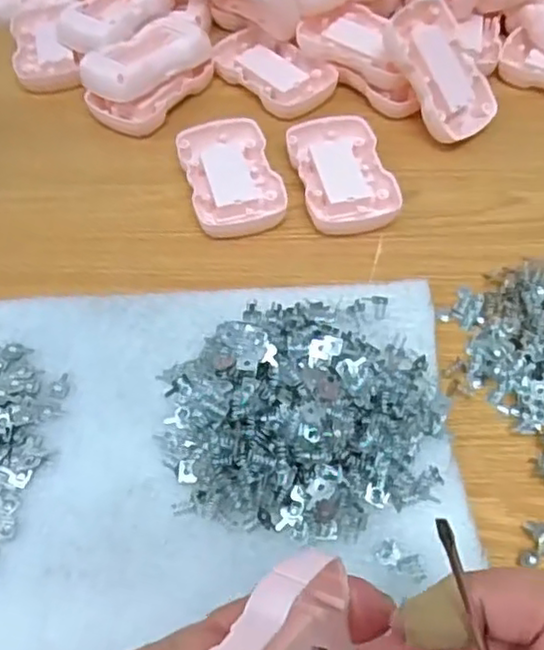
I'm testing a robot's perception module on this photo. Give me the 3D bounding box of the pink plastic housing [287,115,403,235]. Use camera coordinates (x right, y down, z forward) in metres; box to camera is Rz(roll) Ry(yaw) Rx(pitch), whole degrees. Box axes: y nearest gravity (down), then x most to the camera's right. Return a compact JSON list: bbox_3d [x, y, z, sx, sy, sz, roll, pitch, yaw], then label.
[{"bbox_3d":[0.043,-0.095,0.420,0.054,0.013,0.087,-13,58,-6],"label":"pink plastic housing"}]

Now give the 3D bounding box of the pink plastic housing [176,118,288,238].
[{"bbox_3d":[-0.025,-0.093,0.422,0.054,0.015,0.088,-14,58,-7],"label":"pink plastic housing"}]

